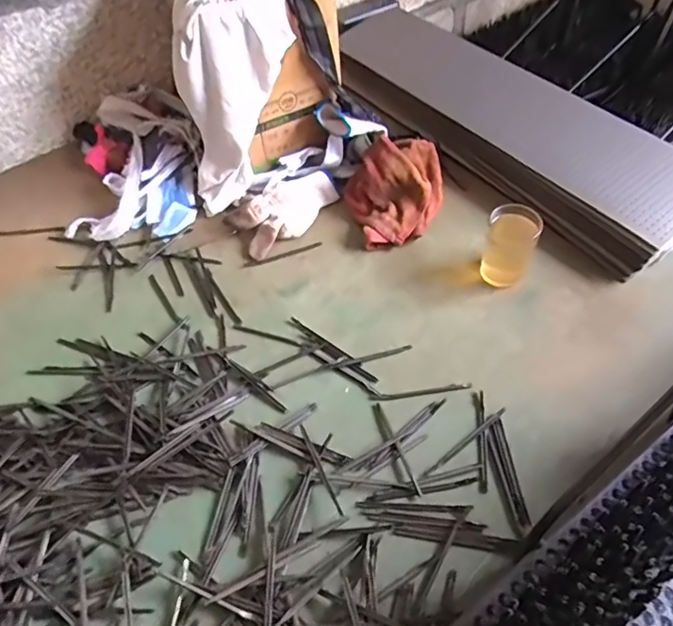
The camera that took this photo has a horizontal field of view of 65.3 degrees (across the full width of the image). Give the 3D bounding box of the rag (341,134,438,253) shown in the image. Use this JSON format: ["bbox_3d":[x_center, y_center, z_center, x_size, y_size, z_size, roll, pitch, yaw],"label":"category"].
[{"bbox_3d":[0.076,-0.165,0.689,0.127,0.079,0.155,-1,53,4],"label":"rag"}]

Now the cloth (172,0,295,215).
[{"bbox_3d":[-0.136,-0.274,0.679,0.156,0.245,0.097,-30,56,-17],"label":"cloth"}]

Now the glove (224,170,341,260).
[{"bbox_3d":[-0.074,-0.144,0.705,0.089,0.038,0.156,32,62,25],"label":"glove"}]

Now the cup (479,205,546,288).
[{"bbox_3d":[0.195,-0.071,0.596,0.056,0.083,0.054,16,56,15],"label":"cup"}]

